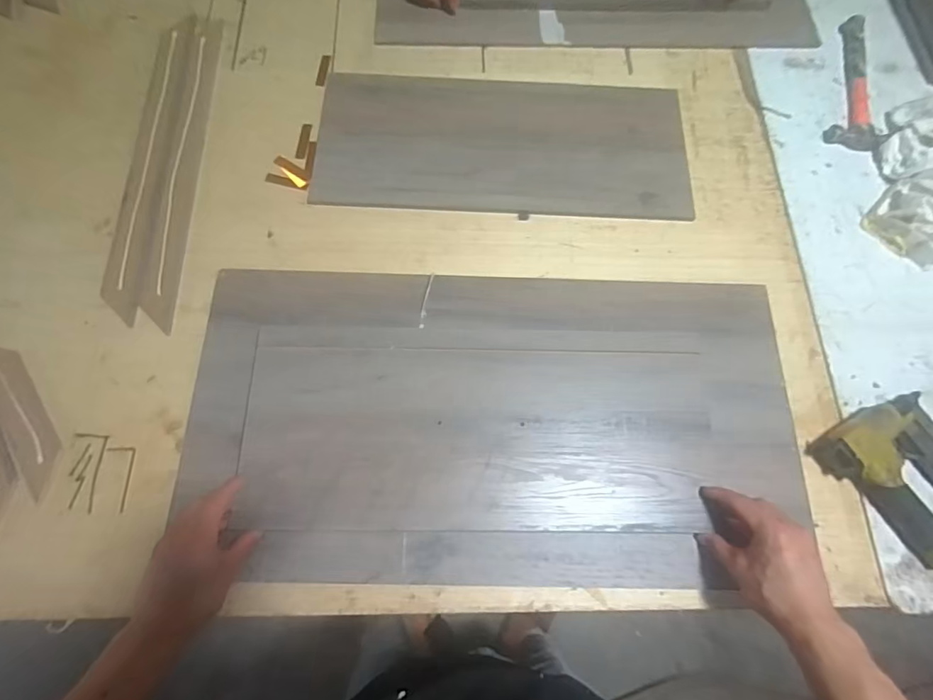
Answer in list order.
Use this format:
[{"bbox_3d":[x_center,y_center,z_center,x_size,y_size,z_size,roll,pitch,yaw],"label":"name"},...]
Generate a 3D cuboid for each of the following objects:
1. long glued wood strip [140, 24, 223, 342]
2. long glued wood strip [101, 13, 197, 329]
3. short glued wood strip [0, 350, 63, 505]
[{"bbox_3d":[-0.394,-0.267,0.691,0.042,0.008,0.496,-1,70,-3],"label":"long glued wood strip"},{"bbox_3d":[-0.438,-0.281,0.691,0.049,0.011,0.503,-1,70,-3],"label":"long glued wood strip"},{"bbox_3d":[-0.508,0.072,0.565,0.046,0.007,0.194,-29,78,-18],"label":"short glued wood strip"}]

